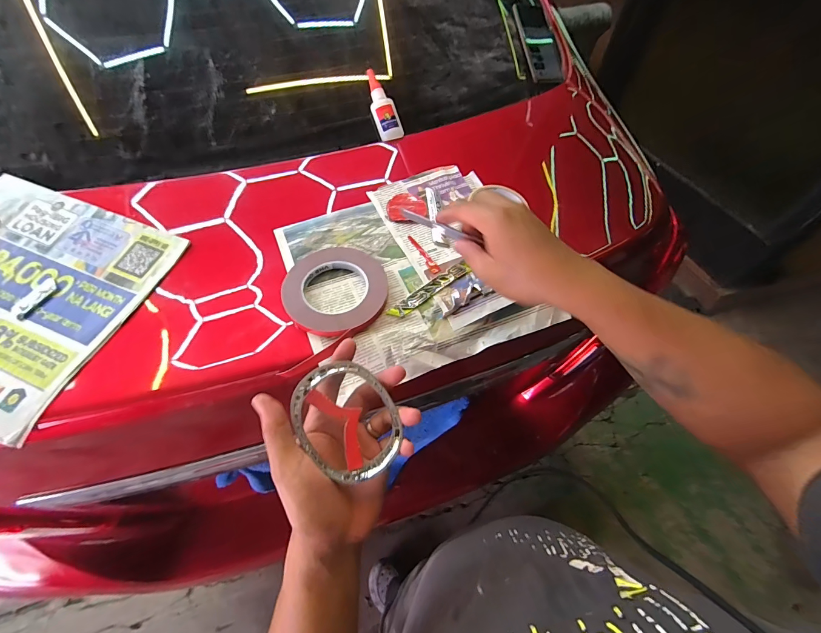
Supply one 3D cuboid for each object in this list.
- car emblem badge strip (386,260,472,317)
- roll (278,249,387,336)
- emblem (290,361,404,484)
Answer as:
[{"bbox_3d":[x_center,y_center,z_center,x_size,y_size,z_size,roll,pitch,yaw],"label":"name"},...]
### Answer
[{"bbox_3d":[0.024,-0.033,0.440,0.119,0.004,0.020,-33,63,-20],"label":"car emblem badge strip"},{"bbox_3d":[-0.090,-0.032,0.429,0.121,0.018,0.121,0,57,-1],"label":"roll"},{"bbox_3d":[-0.055,0.088,0.307,0.082,0.005,0.099,-22,74,-19],"label":"emblem"}]

